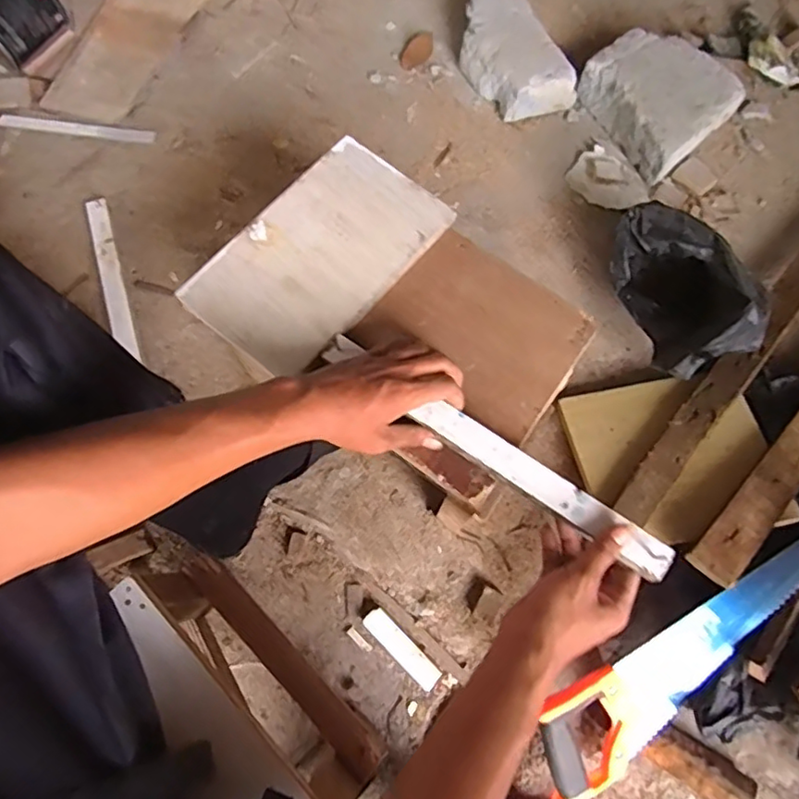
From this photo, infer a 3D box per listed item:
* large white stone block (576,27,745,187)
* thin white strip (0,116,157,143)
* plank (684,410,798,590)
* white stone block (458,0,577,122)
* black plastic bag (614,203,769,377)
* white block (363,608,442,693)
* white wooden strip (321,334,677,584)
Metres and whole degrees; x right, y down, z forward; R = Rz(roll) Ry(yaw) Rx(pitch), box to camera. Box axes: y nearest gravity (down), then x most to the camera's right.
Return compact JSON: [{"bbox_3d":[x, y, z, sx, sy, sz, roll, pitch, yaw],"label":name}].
[{"bbox_3d":[0.387,-0.455,0.889,0.185,0.074,0.207,-35,78,-10],"label":"large white stone block"},{"bbox_3d":[-0.491,-0.415,0.904,0.236,0.010,0.022,6,74,1],"label":"thin white strip"},{"bbox_3d":[0.523,0.013,0.720,0.550,0.013,0.050,-41,63,-19],"label":"plank"},{"bbox_3d":[0.170,-0.526,0.909,0.121,0.071,0.208,-29,77,-9],"label":"white stone block"},{"bbox_3d":[0.361,-0.137,0.757,0.142,0.143,0.214,-12,75,-4],"label":"black plastic bag"},{"bbox_3d":[0.004,0.302,0.714,0.112,0.007,0.029,43,78,10],"label":"white block"},{"bbox_3d":[0.077,0.043,0.514,0.339,0.019,0.031,34,76,12],"label":"white wooden strip"}]

